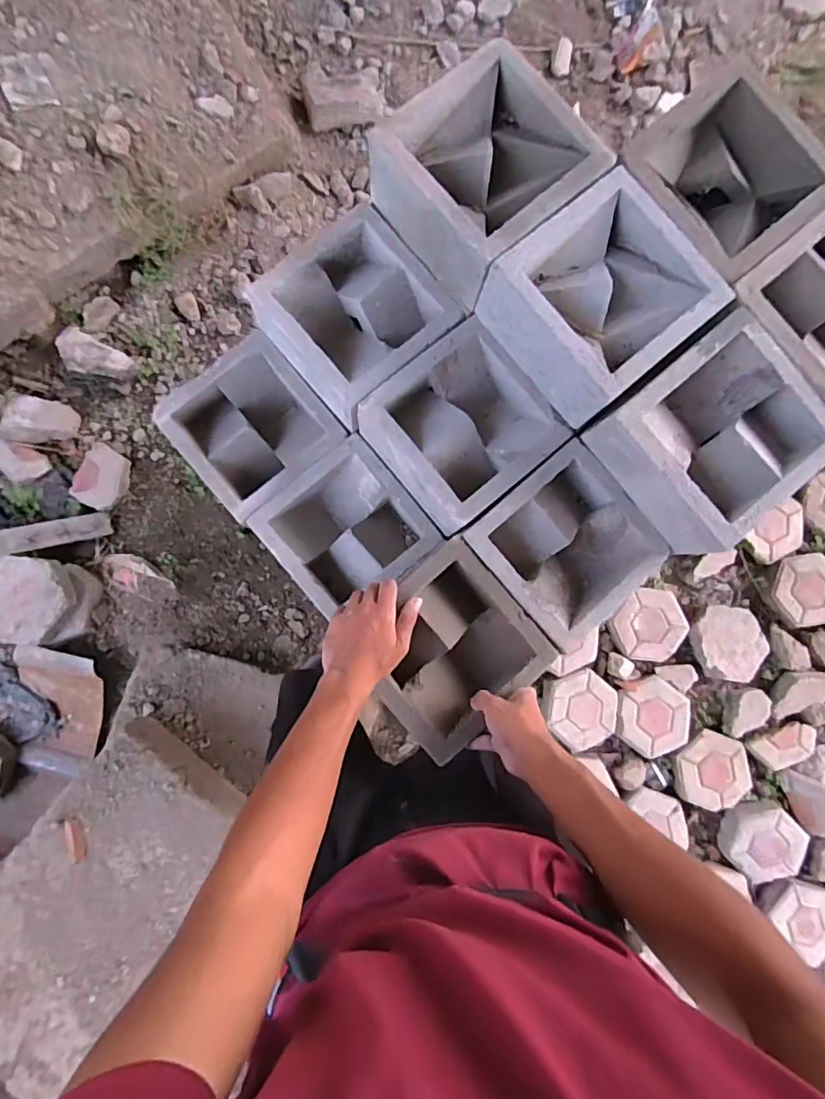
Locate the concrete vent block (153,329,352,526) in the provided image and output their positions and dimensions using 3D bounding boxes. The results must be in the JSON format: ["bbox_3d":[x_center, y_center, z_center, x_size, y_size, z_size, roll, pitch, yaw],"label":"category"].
[{"bbox_3d":[-0.233,-0.174,0.759,0.199,0.075,0.214,-41,94,-3],"label":"concrete vent block"}]

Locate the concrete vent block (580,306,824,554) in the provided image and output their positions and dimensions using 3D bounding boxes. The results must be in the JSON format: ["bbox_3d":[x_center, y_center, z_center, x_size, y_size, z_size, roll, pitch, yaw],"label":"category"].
[{"bbox_3d":[0.356,-0.133,0.617,0.202,0.093,0.202,-39,90,-6],"label":"concrete vent block"}]

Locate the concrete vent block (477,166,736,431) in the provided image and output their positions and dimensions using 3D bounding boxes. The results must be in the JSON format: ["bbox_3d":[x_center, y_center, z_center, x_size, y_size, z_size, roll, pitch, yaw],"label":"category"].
[{"bbox_3d":[0.222,-0.293,0.615,0.203,0.090,0.207,-41,90,-6],"label":"concrete vent block"}]

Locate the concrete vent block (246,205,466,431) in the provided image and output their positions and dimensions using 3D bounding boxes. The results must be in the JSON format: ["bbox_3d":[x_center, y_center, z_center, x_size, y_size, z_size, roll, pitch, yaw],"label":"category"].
[{"bbox_3d":[-0.078,-0.308,0.689,0.204,0.077,0.206,-42,90,-6],"label":"concrete vent block"}]

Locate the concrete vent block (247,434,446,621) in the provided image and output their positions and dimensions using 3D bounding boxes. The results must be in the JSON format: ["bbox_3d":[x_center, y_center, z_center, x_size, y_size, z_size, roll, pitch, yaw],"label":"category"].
[{"bbox_3d":[-0.102,-0.033,0.769,0.195,0.101,0.179,-40,94,-4],"label":"concrete vent block"}]

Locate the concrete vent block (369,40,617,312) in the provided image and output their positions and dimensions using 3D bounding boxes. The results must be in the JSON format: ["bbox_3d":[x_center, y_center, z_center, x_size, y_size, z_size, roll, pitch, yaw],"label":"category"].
[{"bbox_3d":[0.084,-0.446,0.615,0.207,0.089,0.204,-41,90,-6],"label":"concrete vent block"}]

